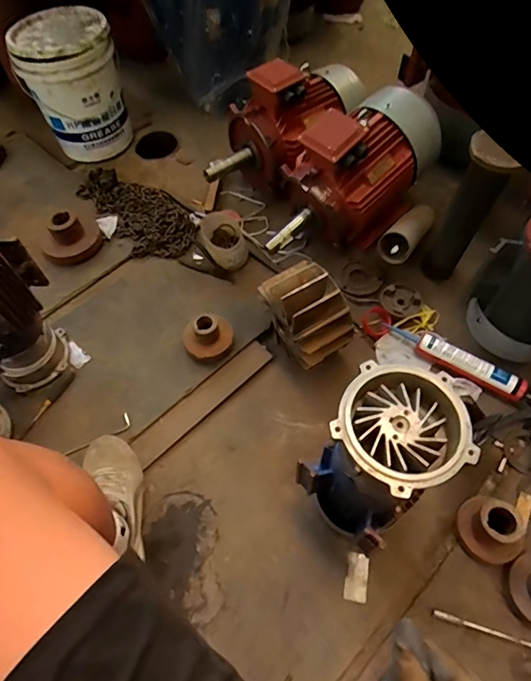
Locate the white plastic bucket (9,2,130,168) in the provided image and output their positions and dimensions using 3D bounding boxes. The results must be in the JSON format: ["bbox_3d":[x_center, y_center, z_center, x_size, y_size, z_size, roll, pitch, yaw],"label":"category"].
[{"bbox_3d":[-0.560,-0.743,1.323,0.260,0.350,0.269,0,60,0],"label":"white plastic bucket"}]

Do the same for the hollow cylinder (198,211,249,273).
[{"bbox_3d":[-0.113,-0.260,1.201,0.117,0.093,0.150,-22,62,-13],"label":"hollow cylinder"}]

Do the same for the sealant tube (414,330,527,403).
[{"bbox_3d":[0.471,0.062,1.023,0.258,0.053,0.063,31,64,16],"label":"sealant tube"}]

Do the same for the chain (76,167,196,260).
[{"bbox_3d":[-0.372,-0.373,1.280,0.180,0.062,0.370,-38,67,-20],"label":"chain"}]

